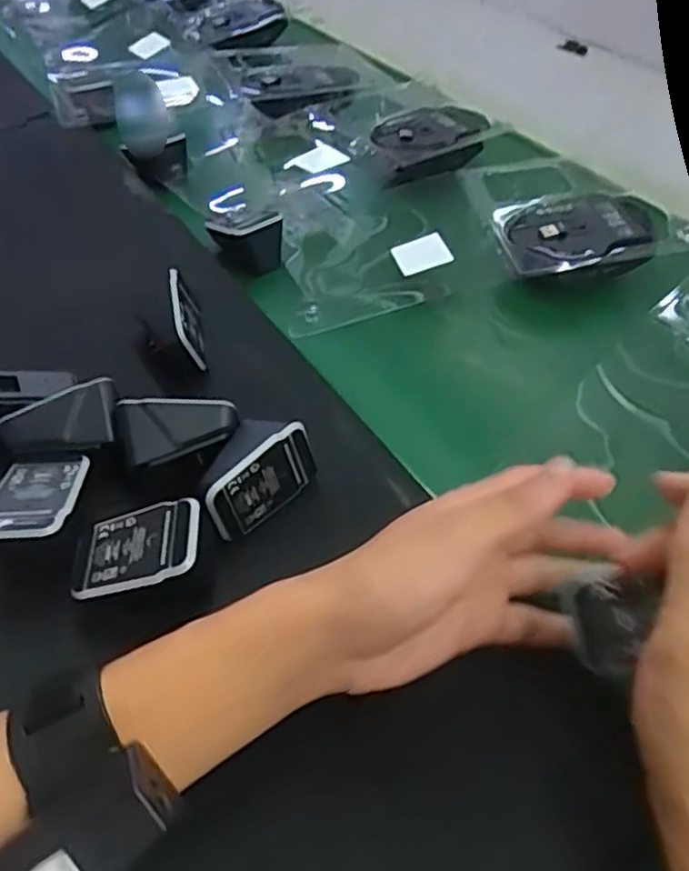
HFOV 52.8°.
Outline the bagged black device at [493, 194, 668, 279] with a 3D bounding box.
[{"bbox_3d":[0.183,-0.152,0.530,0.117,0.024,0.072,-4,48,-5],"label":"bagged black device"}]

